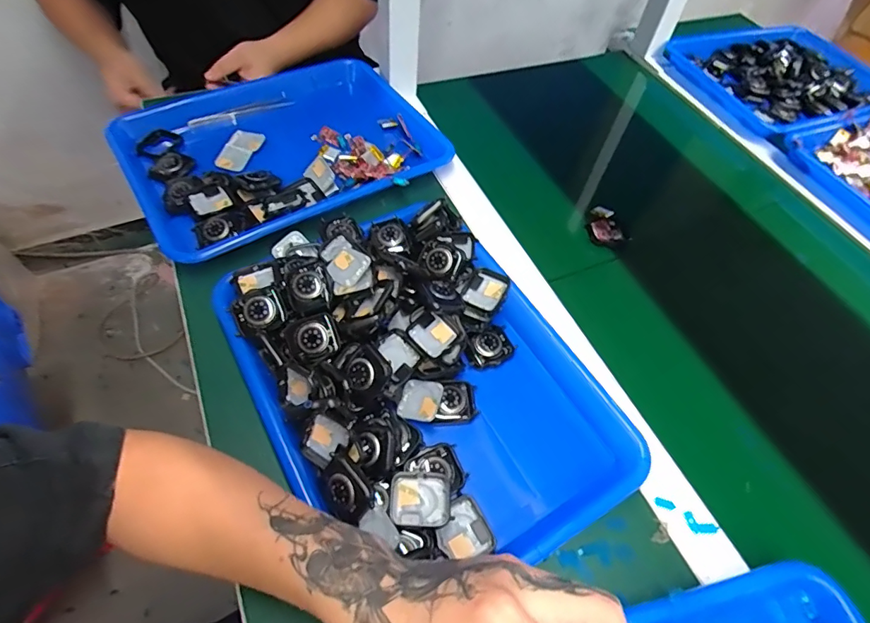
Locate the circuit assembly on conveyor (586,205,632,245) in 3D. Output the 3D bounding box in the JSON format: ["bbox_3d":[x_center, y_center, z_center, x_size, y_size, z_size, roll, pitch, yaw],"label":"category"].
[{"bbox_3d":[0.194,-0.097,0.539,0.034,0.018,0.052,-10,58,-11],"label":"circuit assembly on conveyor"}]

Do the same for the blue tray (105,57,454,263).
[{"bbox_3d":[-0.176,-0.194,0.577,0.354,0.054,0.258,-27,62,-20],"label":"blue tray"}]

